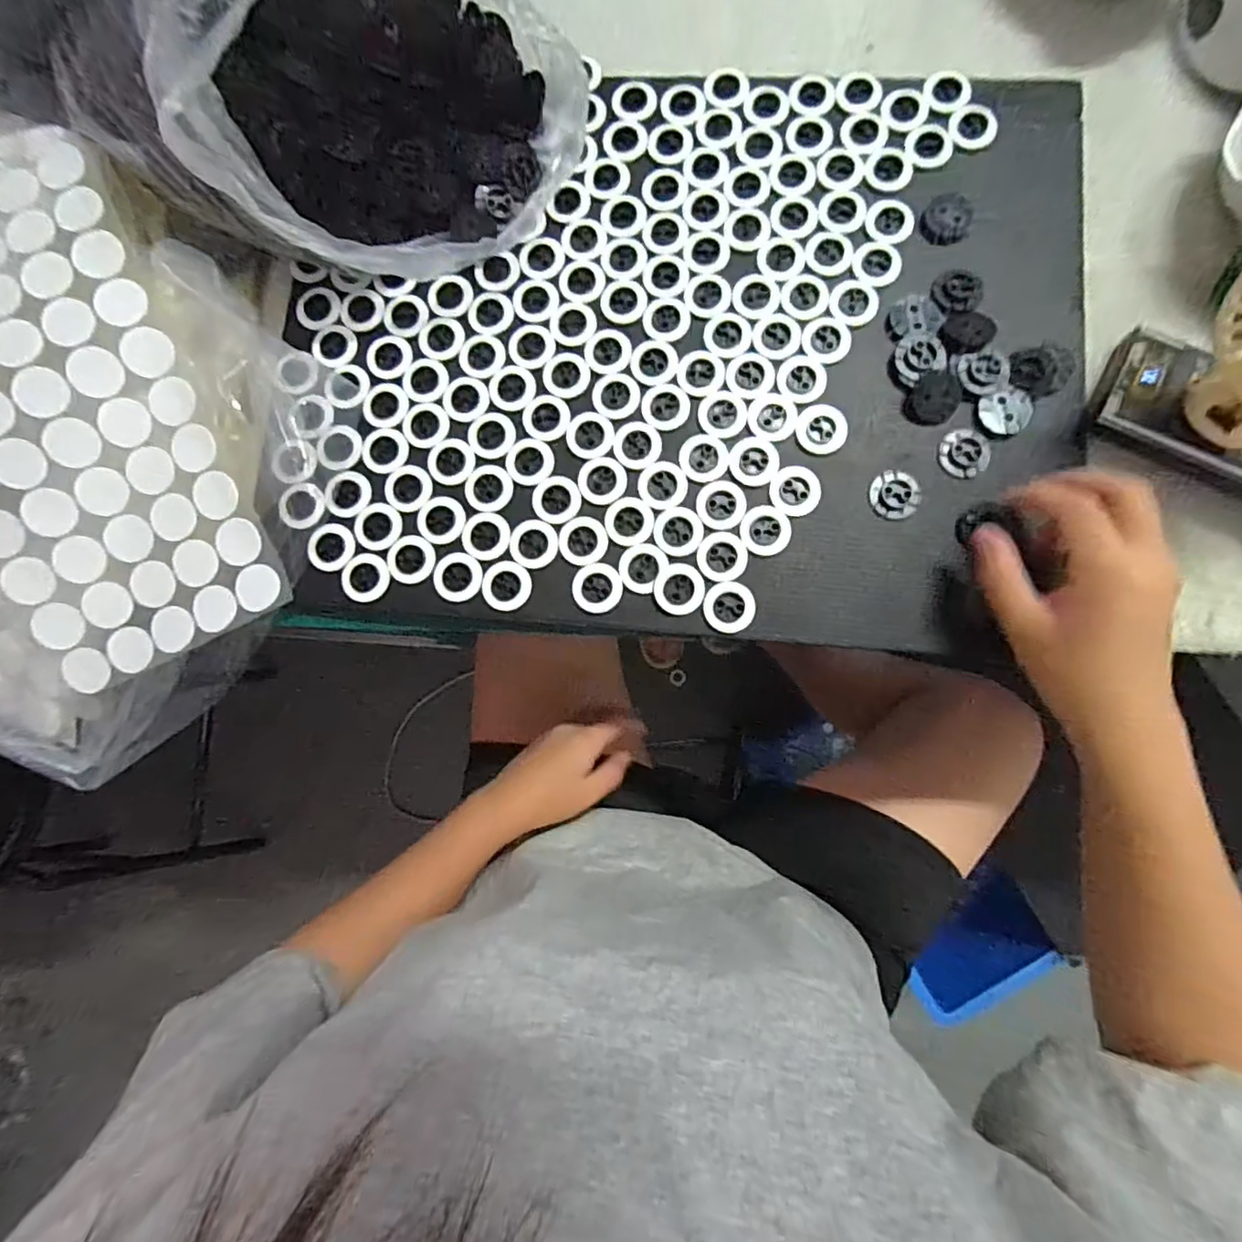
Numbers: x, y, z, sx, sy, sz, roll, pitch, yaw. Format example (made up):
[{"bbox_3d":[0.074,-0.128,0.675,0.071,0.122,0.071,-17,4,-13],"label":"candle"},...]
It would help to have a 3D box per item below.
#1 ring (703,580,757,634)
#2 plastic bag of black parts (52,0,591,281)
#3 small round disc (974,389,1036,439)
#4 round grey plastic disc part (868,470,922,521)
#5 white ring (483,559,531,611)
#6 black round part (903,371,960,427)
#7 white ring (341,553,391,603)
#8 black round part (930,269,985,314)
[{"bbox_3d":[0.061,-0.008,0.334,0.028,0.004,0.028,0,82,2],"label":"ring"},{"bbox_3d":[-0.163,-0.309,0.328,0.249,0.126,0.203,33,84,7],"label":"plastic bag of black parts"},{"bbox_3d":[0.221,-0.119,0.341,0.031,0.004,0.026,-11,81,1],"label":"small round disc"},{"bbox_3d":[0.157,-0.072,0.339,0.027,0.004,0.028,0,82,2],"label":"round grey plastic disc part"},{"bbox_3d":[-0.067,-0.021,0.347,0.028,0.005,0.029,0,82,2],"label":"white ring"},{"bbox_3d":[0.181,-0.129,0.343,0.028,0.006,0.032,28,84,6],"label":"black round part"},{"bbox_3d":[-0.151,-0.026,0.352,0.026,0.006,0.028,0,82,2],"label":"white ring"},{"bbox_3d":[0.200,-0.197,0.353,0.029,0.004,0.027,0,82,2],"label":"black round part"}]

